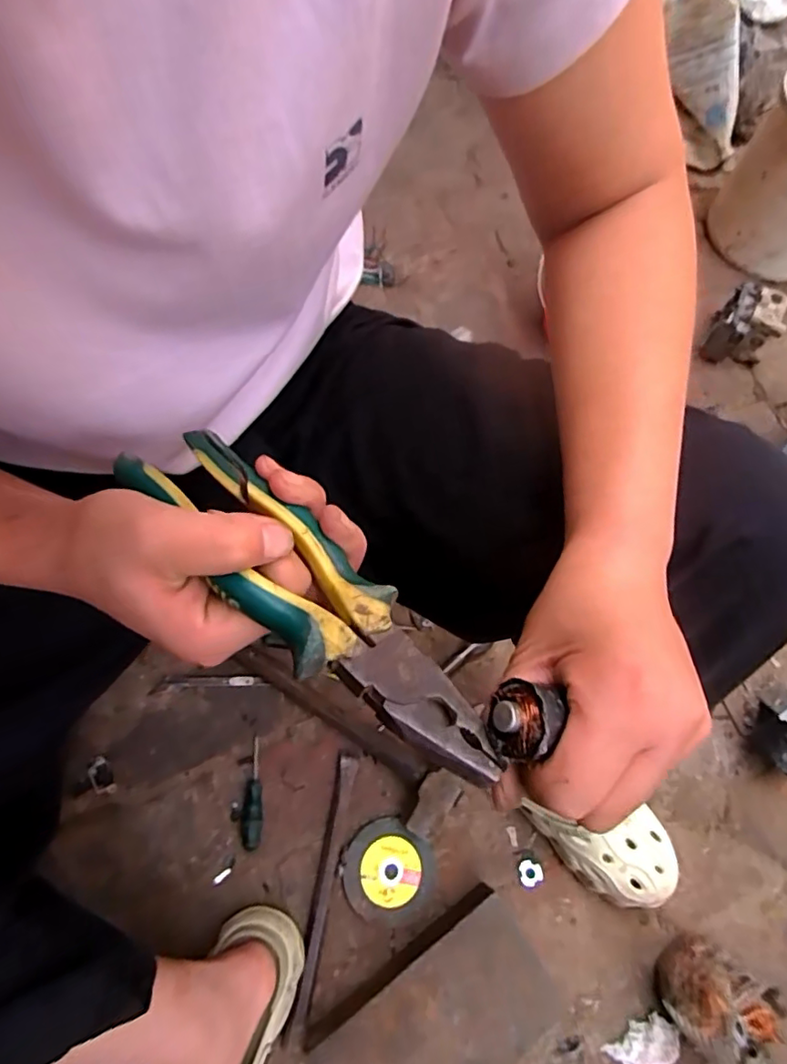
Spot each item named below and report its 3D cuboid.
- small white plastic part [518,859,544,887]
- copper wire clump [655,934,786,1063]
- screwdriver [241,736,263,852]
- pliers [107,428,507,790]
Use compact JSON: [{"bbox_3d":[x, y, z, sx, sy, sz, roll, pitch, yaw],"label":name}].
[{"bbox_3d":[0.155,0.382,0.639,0.026,0.004,0.025,-7,68,-7],"label":"small white plastic part"},{"bbox_3d":[0.323,0.466,0.563,0.087,0.112,0.082,35,69,10],"label":"copper wire clump"},{"bbox_3d":[-0.158,0.296,0.647,0.024,0.018,0.113,2,67,-3],"label":"screwdriver"},{"bbox_3d":[-0.035,0.024,0.225,0.045,0.019,0.185,-42,74,-15],"label":"pliers"}]

